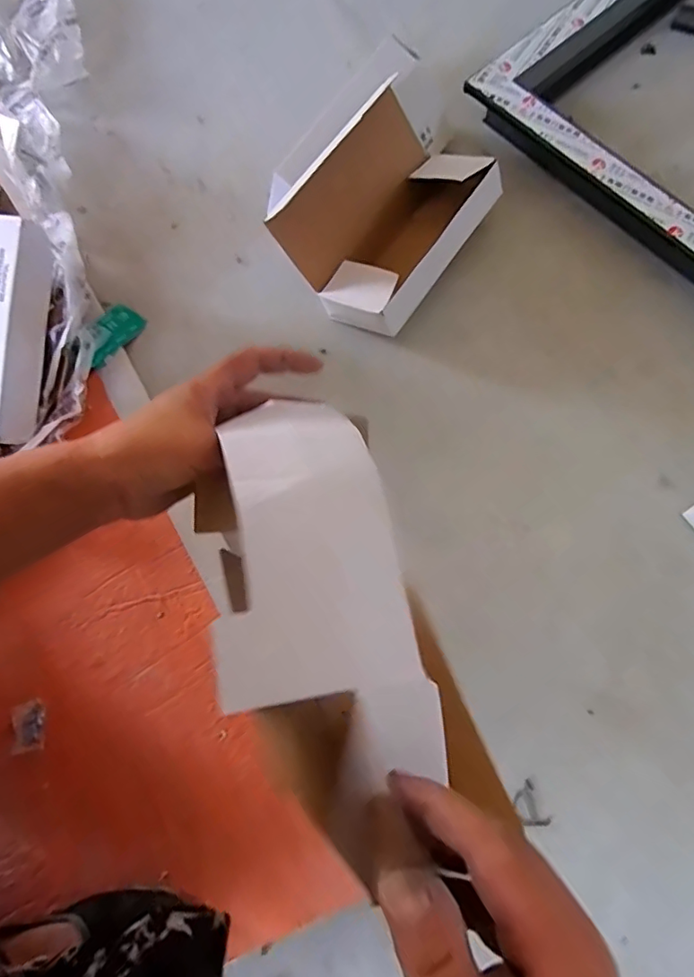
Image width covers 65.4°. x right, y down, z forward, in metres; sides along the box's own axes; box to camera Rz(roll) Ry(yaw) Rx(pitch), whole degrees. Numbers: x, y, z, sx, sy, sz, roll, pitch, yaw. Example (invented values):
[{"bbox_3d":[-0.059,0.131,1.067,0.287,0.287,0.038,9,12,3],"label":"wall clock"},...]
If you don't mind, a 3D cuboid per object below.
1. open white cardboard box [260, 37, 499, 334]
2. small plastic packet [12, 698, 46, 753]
[{"bbox_3d":[0.043,-0.302,0.575,0.174,0.114,0.243,34,77,9],"label":"open white cardboard box"},{"bbox_3d":[-0.289,0.216,0.491,0.029,0.006,0.042,-14,74,-3],"label":"small plastic packet"}]

